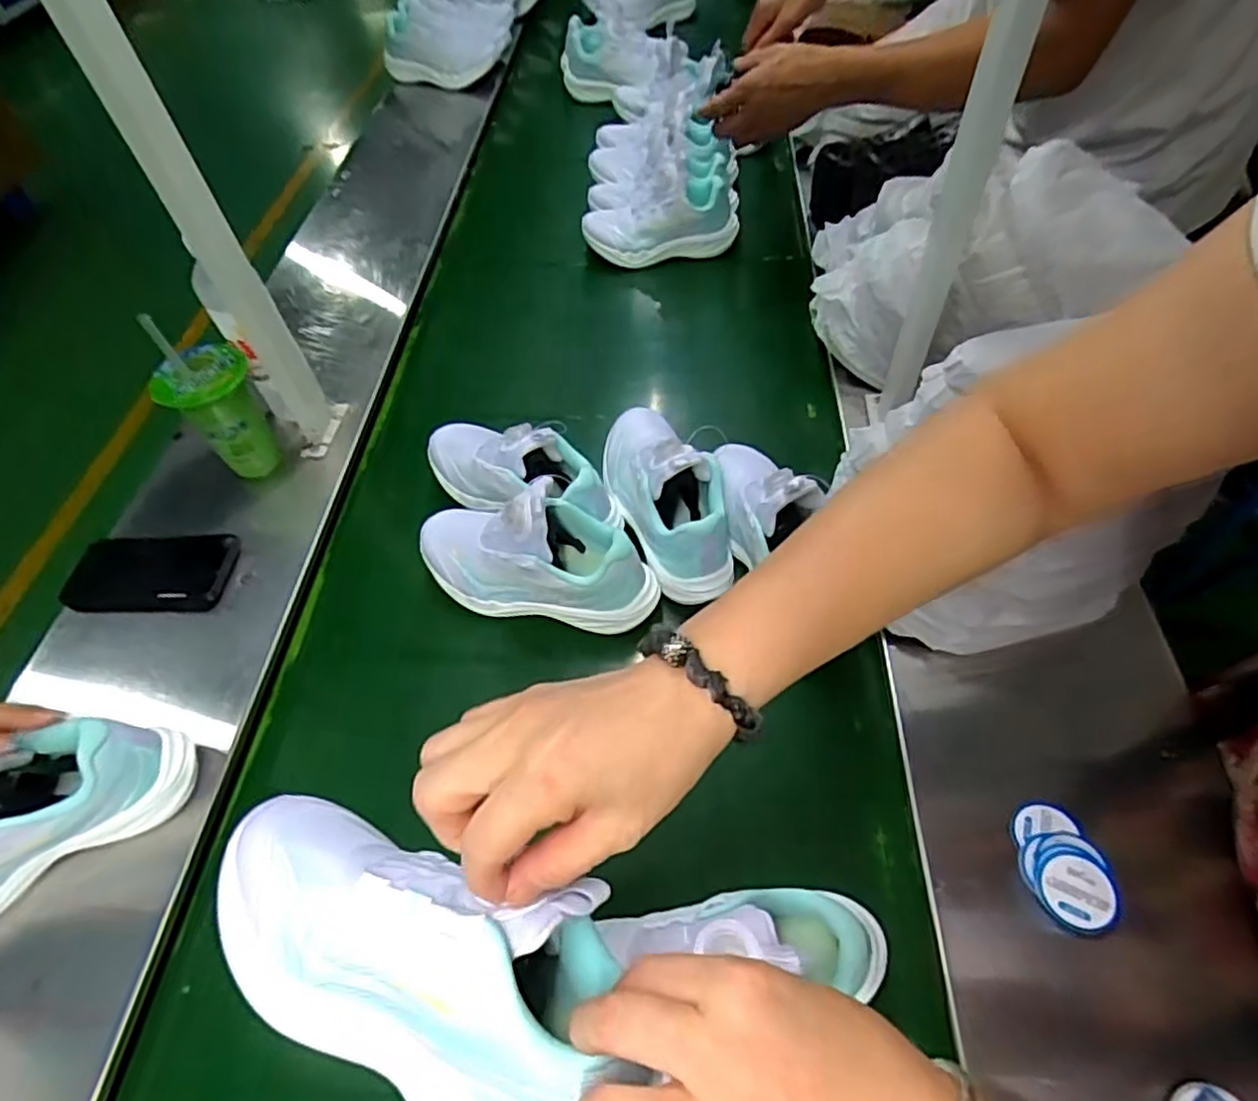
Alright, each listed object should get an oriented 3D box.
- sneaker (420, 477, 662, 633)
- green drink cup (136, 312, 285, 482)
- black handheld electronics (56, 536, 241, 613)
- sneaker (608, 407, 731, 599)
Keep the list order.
[{"bbox_3d":[-0.087,-0.001,0.632,0.236,0.122,0.089,8,55,10],"label":"sneaker"},{"bbox_3d":[-0.436,-0.151,0.727,0.093,0.196,0.078,-33,58,-19],"label":"green drink cup"},{"bbox_3d":[-0.493,0.023,0.698,0.168,0.013,0.082,-1,67,3],"label":"black handheld electronics"},{"bbox_3d":[0.036,-0.064,0.675,0.087,0.107,0.218,-22,55,-11],"label":"sneaker"}]

